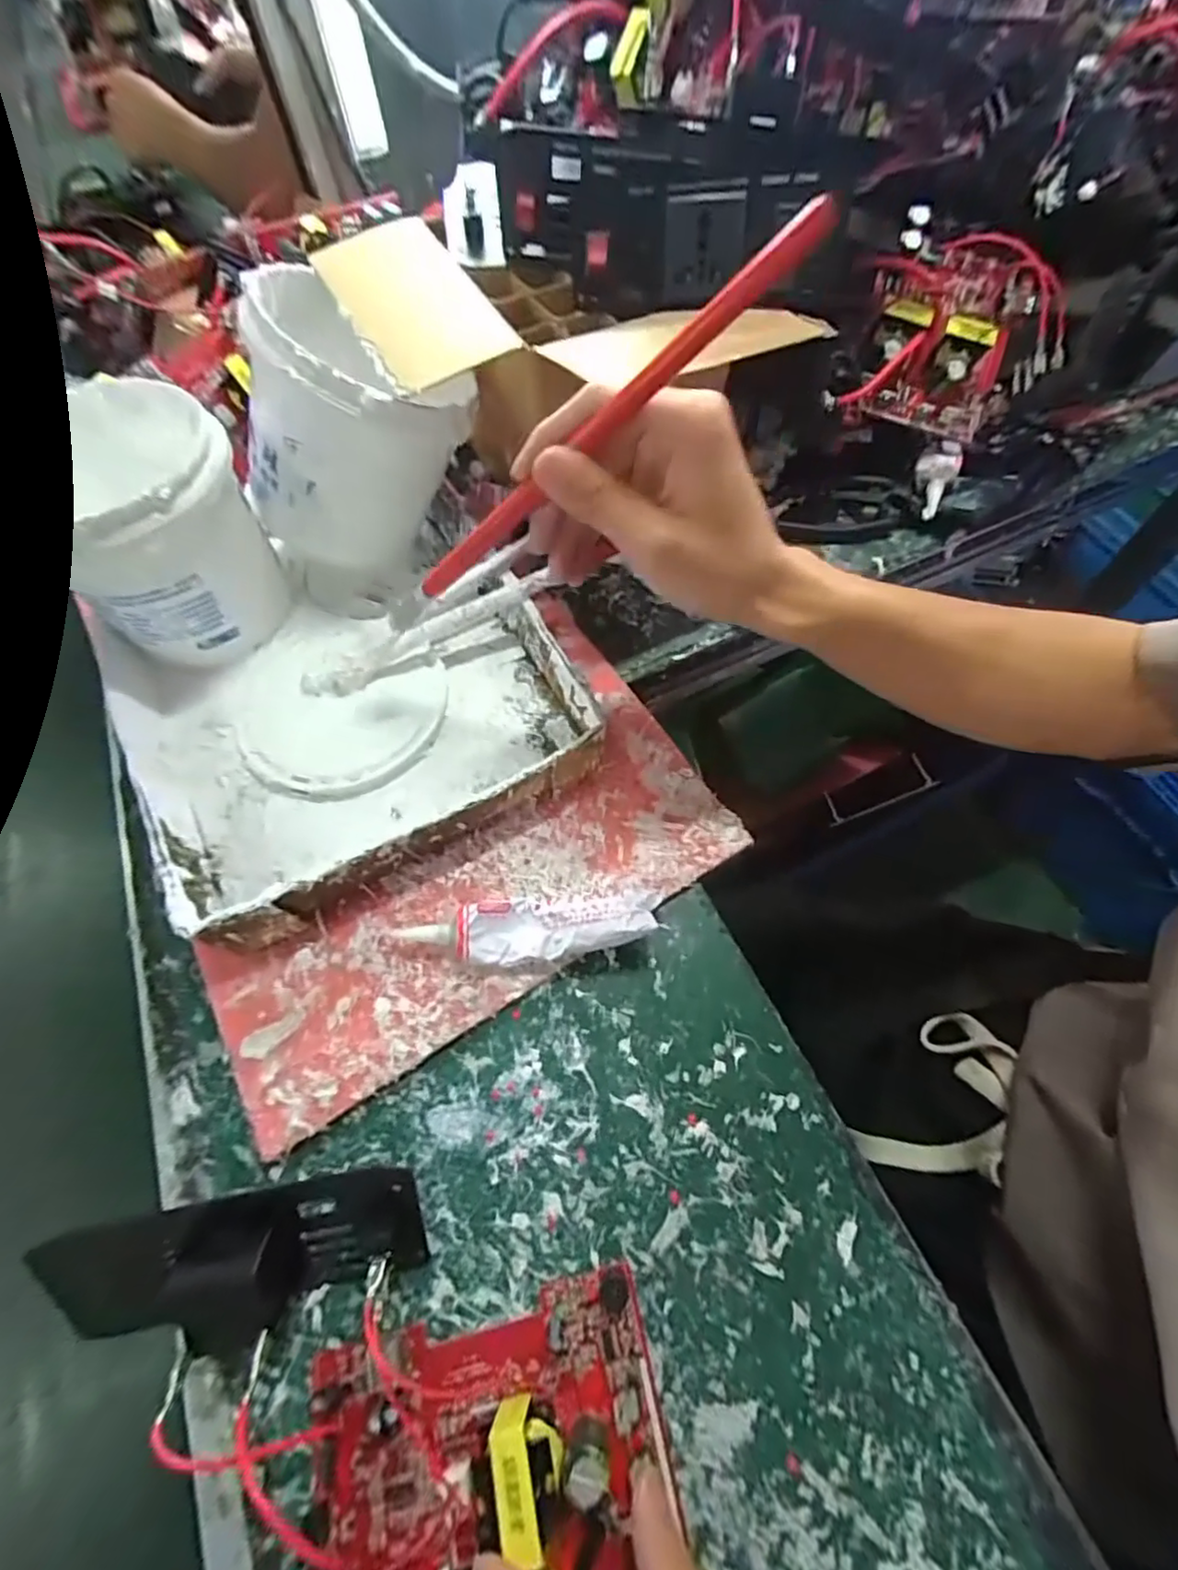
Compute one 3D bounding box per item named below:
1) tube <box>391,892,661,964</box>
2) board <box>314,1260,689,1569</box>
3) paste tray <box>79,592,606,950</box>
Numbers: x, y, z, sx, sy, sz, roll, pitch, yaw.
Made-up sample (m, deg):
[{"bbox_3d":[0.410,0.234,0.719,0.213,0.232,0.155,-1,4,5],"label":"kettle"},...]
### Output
[{"bbox_3d":[-0.029,0.073,0.301,0.123,0.025,0.029,-3,63,1],"label":"tube"},{"bbox_3d":[-0.036,0.249,0.206,0.130,0.038,0.108,-14,65,-4],"label":"board"},{"bbox_3d":[-0.141,-0.049,0.356,0.232,0.039,0.225,-31,65,-13],"label":"paste tray"}]

